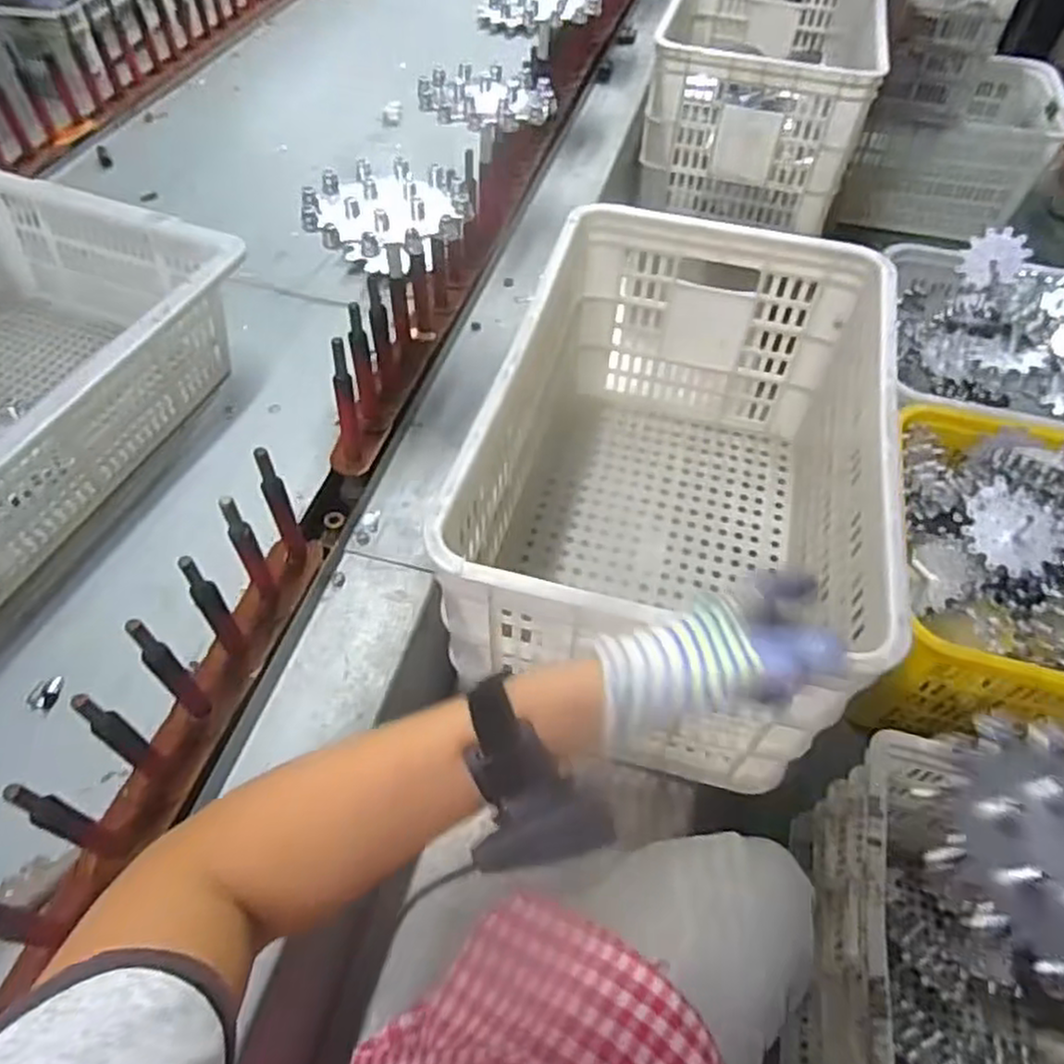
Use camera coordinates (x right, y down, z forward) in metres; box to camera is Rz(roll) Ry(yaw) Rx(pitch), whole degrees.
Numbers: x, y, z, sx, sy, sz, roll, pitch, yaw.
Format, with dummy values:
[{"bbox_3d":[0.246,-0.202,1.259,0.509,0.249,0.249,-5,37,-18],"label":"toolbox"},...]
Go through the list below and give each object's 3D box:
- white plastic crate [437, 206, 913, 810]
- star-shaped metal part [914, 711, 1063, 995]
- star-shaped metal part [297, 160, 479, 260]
[{"bbox_3d":[0.160,-0.056,0.778,0.373,0.284,0.537,14,55,10],"label":"white plastic crate"},{"bbox_3d":[0.298,0.179,0.422,0.141,0.025,0.117,-32,60,-22],"label":"star-shaped metal part"},{"bbox_3d":[-0.133,-0.302,0.666,0.150,0.021,0.147,-16,55,-12],"label":"star-shaped metal part"}]

